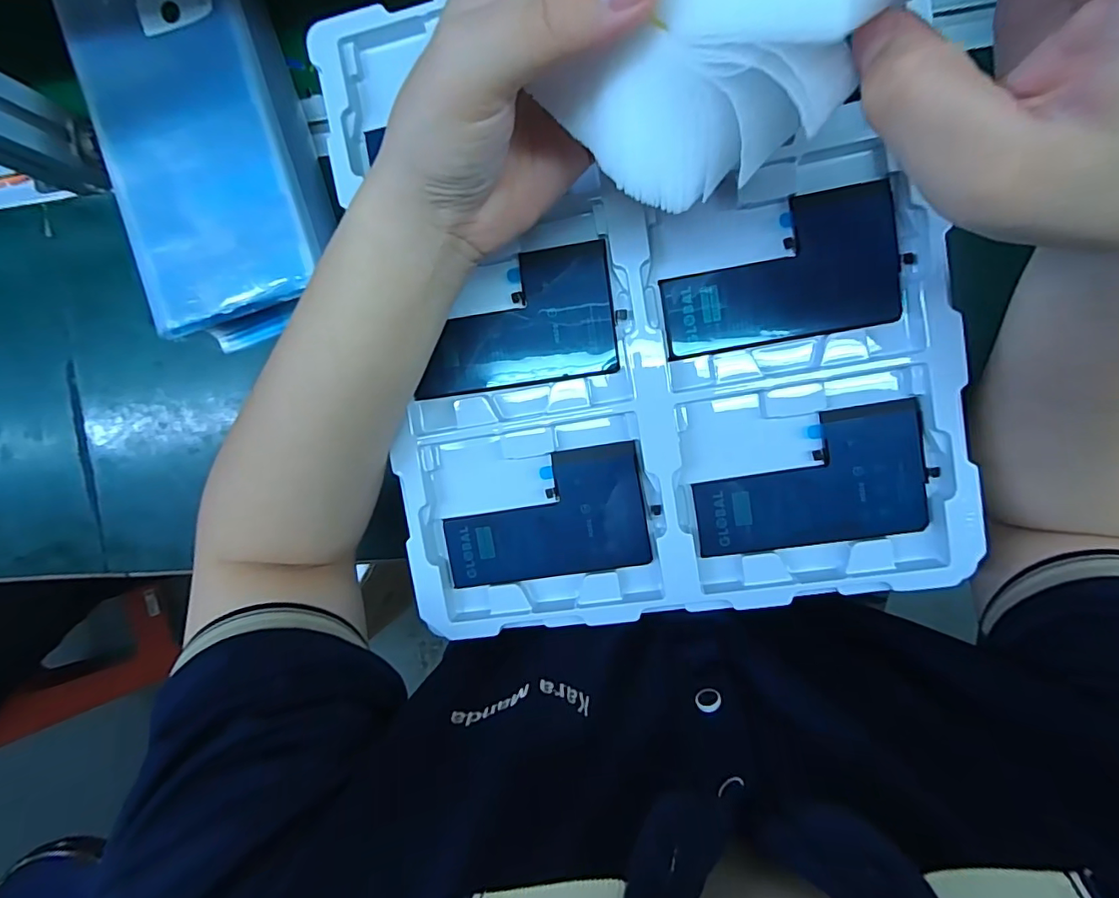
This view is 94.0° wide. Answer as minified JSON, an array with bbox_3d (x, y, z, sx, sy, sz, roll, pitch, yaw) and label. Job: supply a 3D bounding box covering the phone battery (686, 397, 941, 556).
[{"bbox_3d":[0.123,0.017,0.259,0.109,0.004,0.063,-11,93,8],"label":"phone battery"}]

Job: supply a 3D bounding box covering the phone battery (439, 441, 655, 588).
[{"bbox_3d":[-0.009,0.036,0.276,0.107,0.004,0.064,-10,93,8],"label":"phone battery"}]

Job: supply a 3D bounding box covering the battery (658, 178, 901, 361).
[{"bbox_3d":[0.105,-0.085,0.251,0.109,0.005,0.065,-9,94,8],"label":"battery"}]

